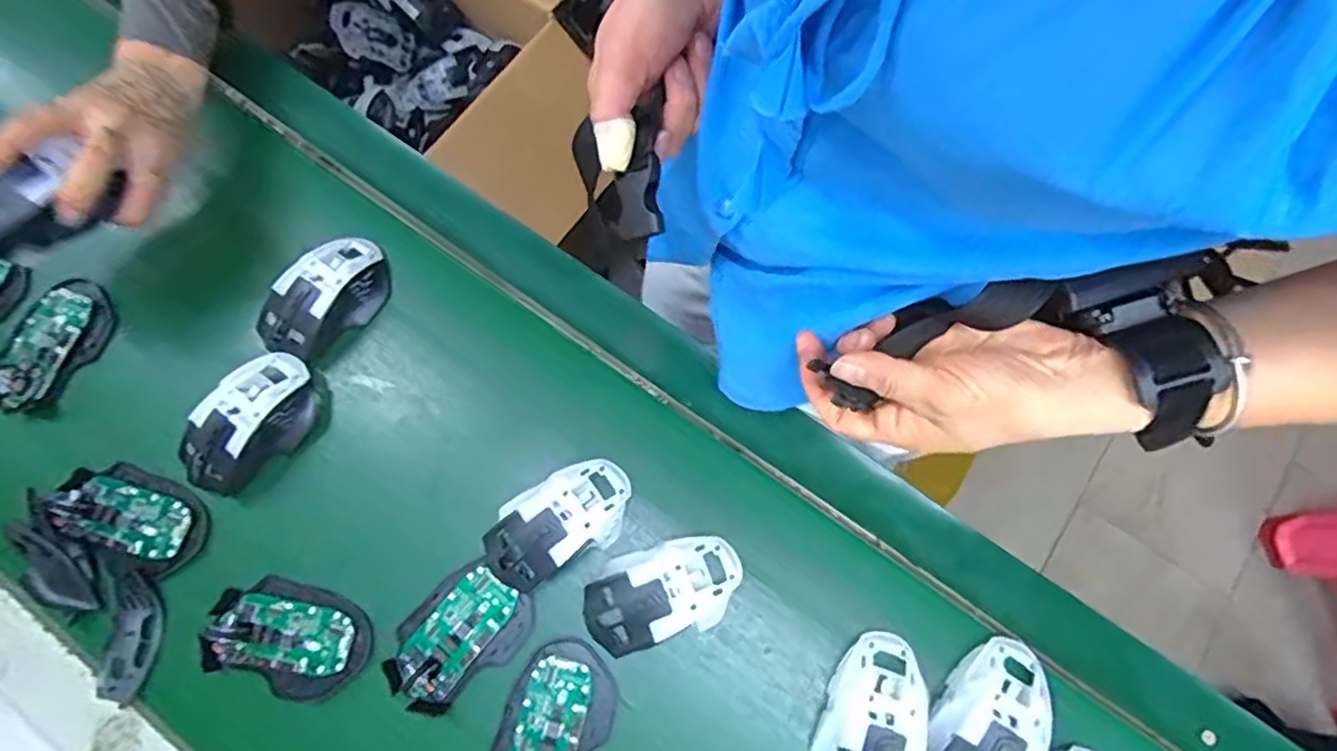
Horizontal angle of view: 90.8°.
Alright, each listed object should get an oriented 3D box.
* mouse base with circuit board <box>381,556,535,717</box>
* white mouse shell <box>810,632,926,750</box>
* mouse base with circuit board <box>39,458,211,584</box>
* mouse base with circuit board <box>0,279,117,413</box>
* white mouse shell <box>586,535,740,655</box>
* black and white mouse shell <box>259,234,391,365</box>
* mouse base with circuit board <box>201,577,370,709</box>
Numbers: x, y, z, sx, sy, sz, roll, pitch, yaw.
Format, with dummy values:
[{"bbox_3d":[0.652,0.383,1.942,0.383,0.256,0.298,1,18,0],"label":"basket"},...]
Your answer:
[{"bbox_3d":[-0.153,0.187,0.471,0.072,0.022,0.102,43,78,11],"label":"mouse base with circuit board"},{"bbox_3d":[0.140,0.237,0.448,0.061,0.035,0.113,22,75,6],"label":"white mouse shell"},{"bbox_3d":[-0.407,0.107,0.495,0.109,0.024,0.066,24,75,7],"label":"mouse base with circuit board"},{"bbox_3d":[-0.506,-0.026,0.531,0.065,0.029,0.113,26,75,7],"label":"mouse base with circuit board"},{"bbox_3d":[-0.004,0.155,0.471,0.113,0.032,0.063,-16,74,-5],"label":"white mouse shell"},{"bbox_3d":[-0.283,-0.065,0.543,0.068,0.040,0.118,36,77,10],"label":"black and white mouse shell"},{"bbox_3d":[-0.276,0.189,0.473,0.111,0.016,0.070,17,74,5],"label":"mouse base with circuit board"}]

